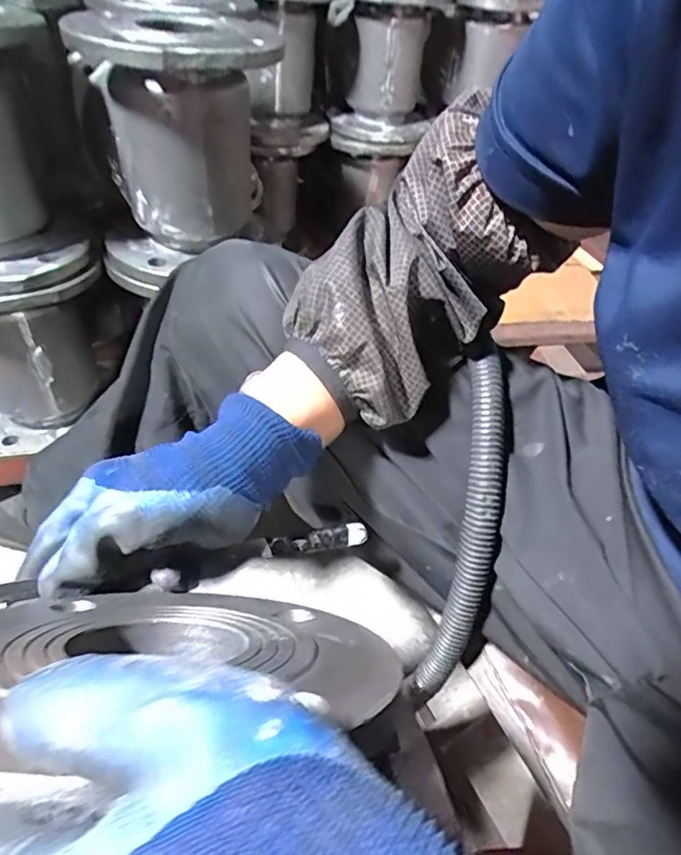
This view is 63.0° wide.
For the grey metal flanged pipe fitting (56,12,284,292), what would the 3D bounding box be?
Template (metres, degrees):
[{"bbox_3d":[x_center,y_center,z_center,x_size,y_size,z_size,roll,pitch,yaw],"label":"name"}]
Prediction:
[{"bbox_3d":[-0.151,-0.267,0.532,0.163,0.210,0.164,-7,46,-15],"label":"grey metal flanged pipe fitting"}]

